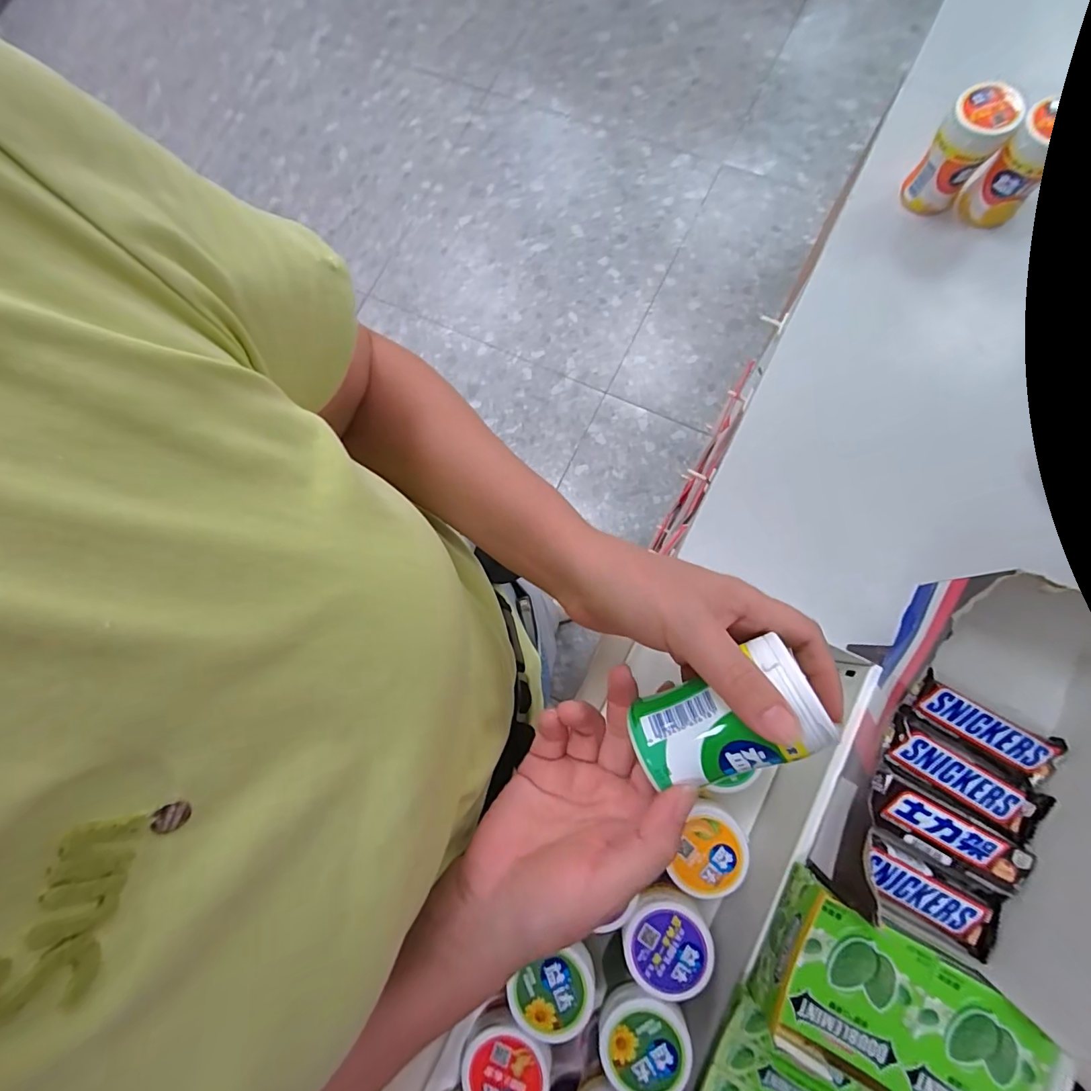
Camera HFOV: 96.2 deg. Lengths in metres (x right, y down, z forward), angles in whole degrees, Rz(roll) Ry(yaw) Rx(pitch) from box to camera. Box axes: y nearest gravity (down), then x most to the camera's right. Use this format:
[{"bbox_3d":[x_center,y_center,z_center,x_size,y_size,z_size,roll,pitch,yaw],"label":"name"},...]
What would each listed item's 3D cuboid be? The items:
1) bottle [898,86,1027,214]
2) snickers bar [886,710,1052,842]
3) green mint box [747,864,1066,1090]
[{"bbox_3d":[0.383,-0.365,0.454,0.053,0.083,0.053,39,86,11],"label":"bottle"},{"bbox_3d":[0.259,0.146,0.304,0.093,0.011,0.032,30,84,10],"label":"snickers bar"},{"bbox_3d":[0.196,0.263,0.273,0.142,0.033,0.084,28,84,10],"label":"green mint box"}]

